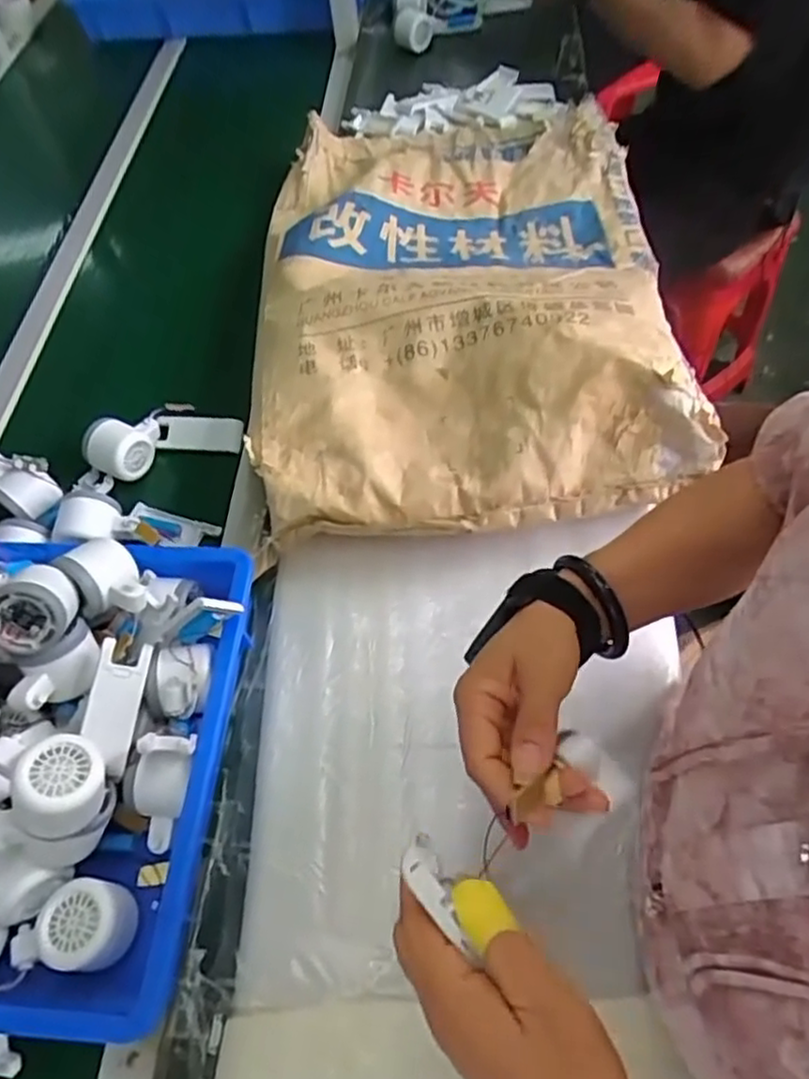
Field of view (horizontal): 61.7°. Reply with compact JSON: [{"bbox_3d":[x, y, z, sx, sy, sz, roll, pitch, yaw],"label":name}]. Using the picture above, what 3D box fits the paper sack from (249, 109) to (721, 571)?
[{"bbox_3d":[0.066,-0.323,0.815,0.466,0.099,0.717,-1,53,4],"label":"paper sack"}]

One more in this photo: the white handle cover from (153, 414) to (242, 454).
[{"bbox_3d":[-0.232,-0.121,0.772,0.097,0.006,0.038,5,89,4],"label":"white handle cover"}]

